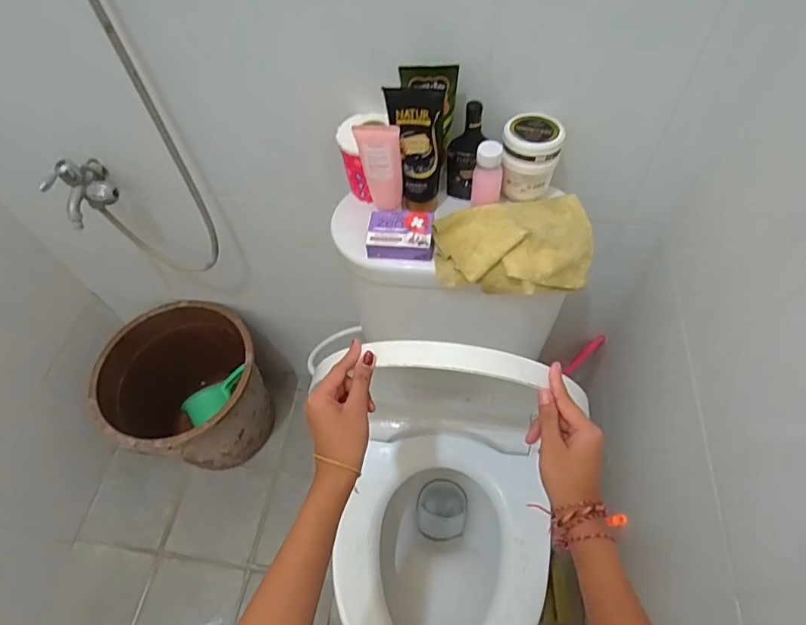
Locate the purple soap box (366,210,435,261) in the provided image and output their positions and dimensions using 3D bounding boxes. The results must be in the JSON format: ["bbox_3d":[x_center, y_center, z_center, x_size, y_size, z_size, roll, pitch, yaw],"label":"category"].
[{"bbox_3d":[-0.003,-0.109,0.678,0.089,0.032,0.063,1,57,5],"label":"purple soap box"}]

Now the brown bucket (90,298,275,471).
[{"bbox_3d":[-0.549,0.218,1.299,0.362,0.344,0.359,-2,57,3],"label":"brown bucket"}]

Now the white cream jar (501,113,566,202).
[{"bbox_3d":[0.175,-0.209,0.680,0.074,0.103,0.074,6,58,8],"label":"white cream jar"}]

